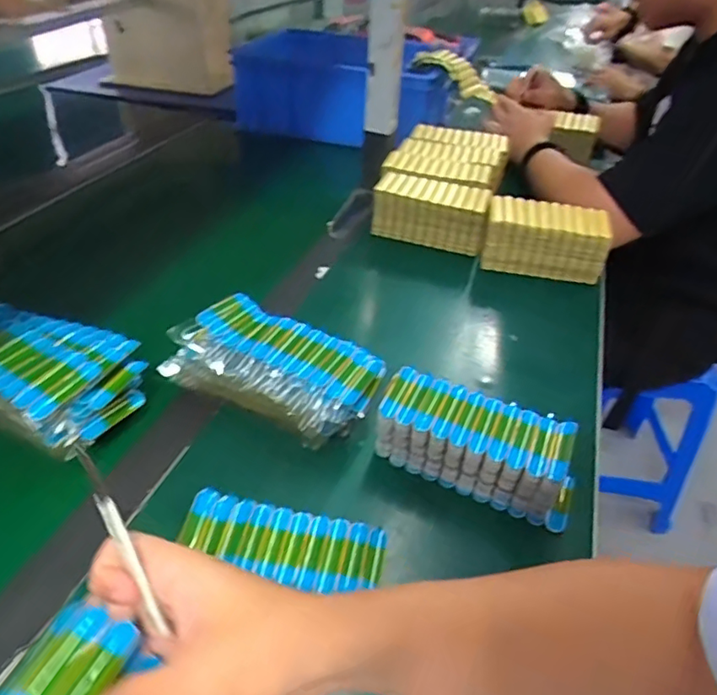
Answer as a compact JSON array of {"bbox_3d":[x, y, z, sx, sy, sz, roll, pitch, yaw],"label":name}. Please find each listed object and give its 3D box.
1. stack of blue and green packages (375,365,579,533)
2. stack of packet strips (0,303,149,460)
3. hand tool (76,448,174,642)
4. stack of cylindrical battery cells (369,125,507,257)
[{"bbox_3d":[0.102,0.083,0.492,0.169,0.066,0.060,19,40,17],"label":"stack of blue and green packages"},{"bbox_3d":[-0.283,0.027,0.505,0.173,0.072,0.119,20,40,18],"label":"stack of packet strips"},{"bbox_3d":[-0.115,0.091,0.276,0.007,0.013,0.097,-24,86,-31],"label":"hand tool"},{"bbox_3d":[0.127,-0.252,0.885,0.167,0.088,0.240,15,39,12],"label":"stack of cylindrical battery cells"}]

